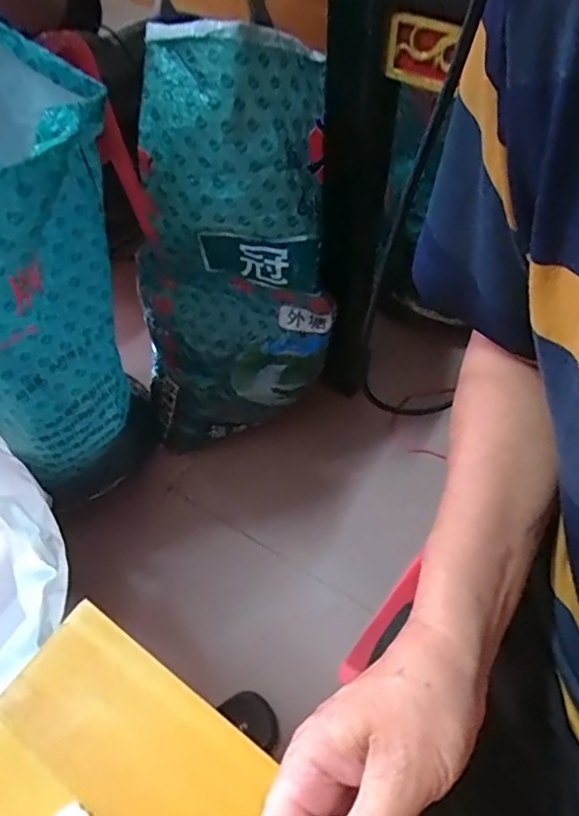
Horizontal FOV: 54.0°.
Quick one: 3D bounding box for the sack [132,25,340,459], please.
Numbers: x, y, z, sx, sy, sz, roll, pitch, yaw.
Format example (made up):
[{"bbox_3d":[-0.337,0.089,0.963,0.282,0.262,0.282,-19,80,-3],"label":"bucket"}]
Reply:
[{"bbox_3d":[-0.083,-0.165,0.730,0.260,0.526,0.146,-9,59,-4],"label":"sack"}]

